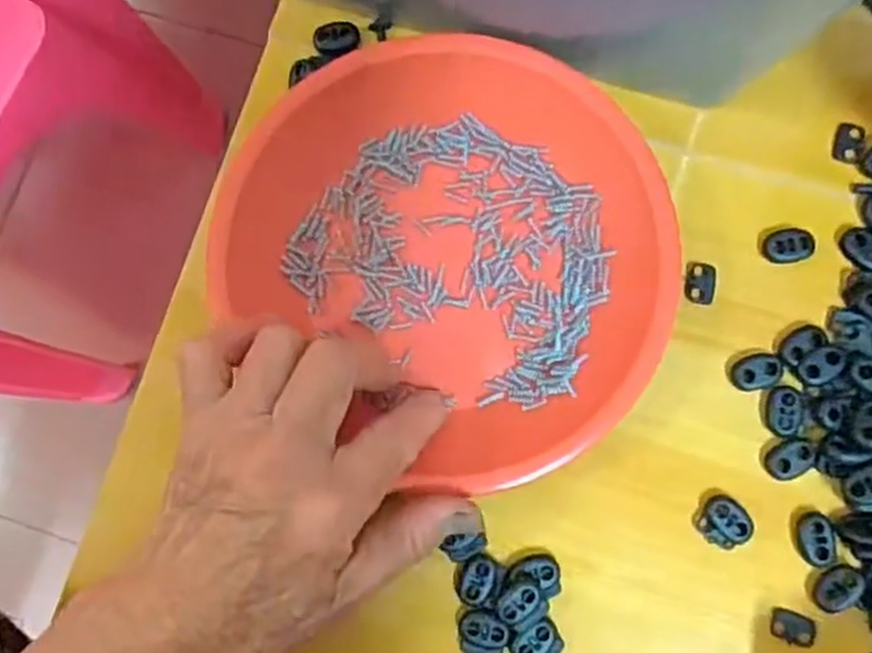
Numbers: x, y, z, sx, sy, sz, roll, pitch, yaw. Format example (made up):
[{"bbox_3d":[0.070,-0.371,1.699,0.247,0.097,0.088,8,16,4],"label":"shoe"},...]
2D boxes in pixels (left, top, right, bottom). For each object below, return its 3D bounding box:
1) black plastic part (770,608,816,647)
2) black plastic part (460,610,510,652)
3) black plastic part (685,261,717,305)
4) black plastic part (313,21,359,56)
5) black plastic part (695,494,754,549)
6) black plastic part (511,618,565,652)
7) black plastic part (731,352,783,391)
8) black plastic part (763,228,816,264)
[{"bbox_3d":[0.148,0.125,0.321,0.019,0.004,0.012,19,83,5],"label":"black plastic part"},{"bbox_3d":[0.020,0.130,0.326,0.020,0.007,0.019,15,83,5],"label":"black plastic part"},{"bbox_3d":[0.117,-0.020,0.344,0.013,0.004,0.019,6,82,3],"label":"black plastic part"},{"bbox_3d":[-0.047,-0.137,0.368,0.021,0.005,0.014,-16,81,0],"label":"black plastic part"},{"bbox_3d":[0.122,0.082,0.328,0.020,0.006,0.020,36,85,7],"label":"black plastic part"},{"bbox_3d":[0.043,0.134,0.324,0.021,0.005,0.017,-43,82,-4],"label":"black plastic part"},{"bbox_3d":[0.139,0.020,0.337,0.021,0.005,0.014,-16,81,0],"label":"black plastic part"},{"bbox_3d":[0.157,-0.036,0.344,0.021,0.004,0.014,-9,82,1],"label":"black plastic part"}]

